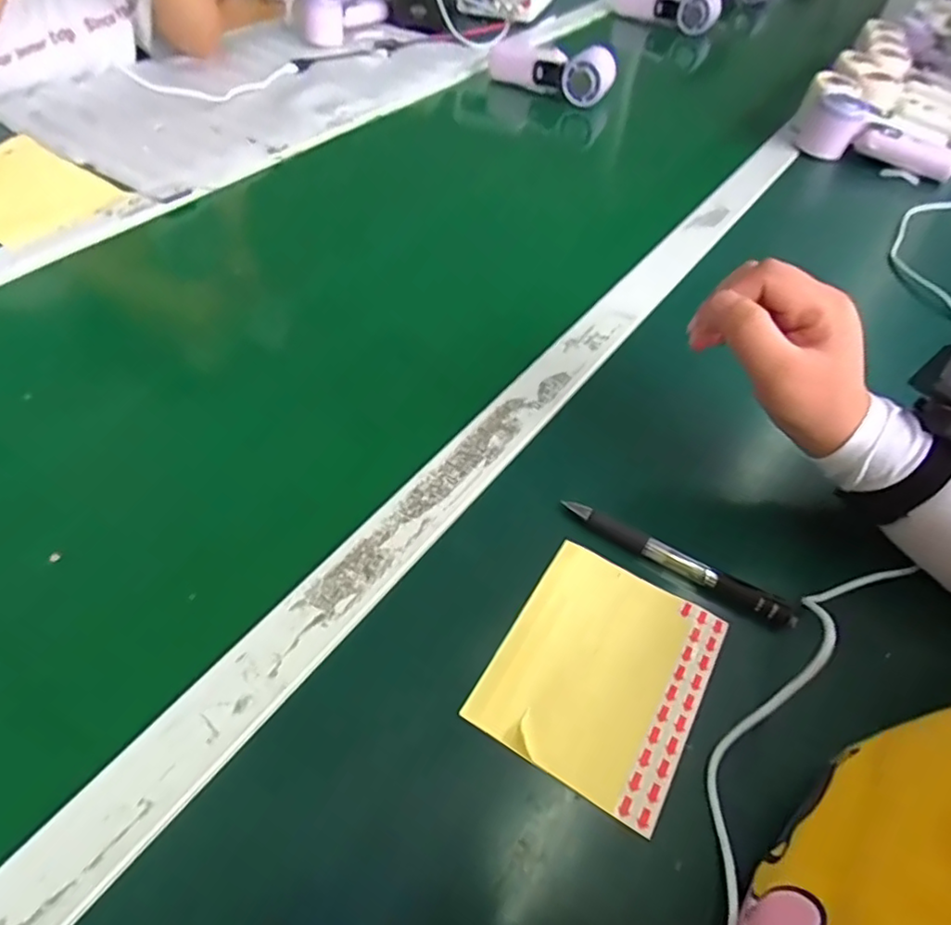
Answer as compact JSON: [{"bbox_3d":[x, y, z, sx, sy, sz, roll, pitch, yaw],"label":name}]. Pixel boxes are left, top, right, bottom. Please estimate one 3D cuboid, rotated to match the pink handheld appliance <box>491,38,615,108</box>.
[{"bbox_3d":[0.102,-0.532,0.814,0.174,0.053,0.047,27,54,17],"label":"pink handheld appliance"}]

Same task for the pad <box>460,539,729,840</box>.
[{"bbox_3d":[0.066,0.106,0.317,0.099,0.007,0.117,27,54,17],"label":"pad"}]

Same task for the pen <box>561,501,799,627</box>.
[{"bbox_3d":[0.117,0.058,0.359,0.137,0.017,0.011,29,55,18],"label":"pen"}]

